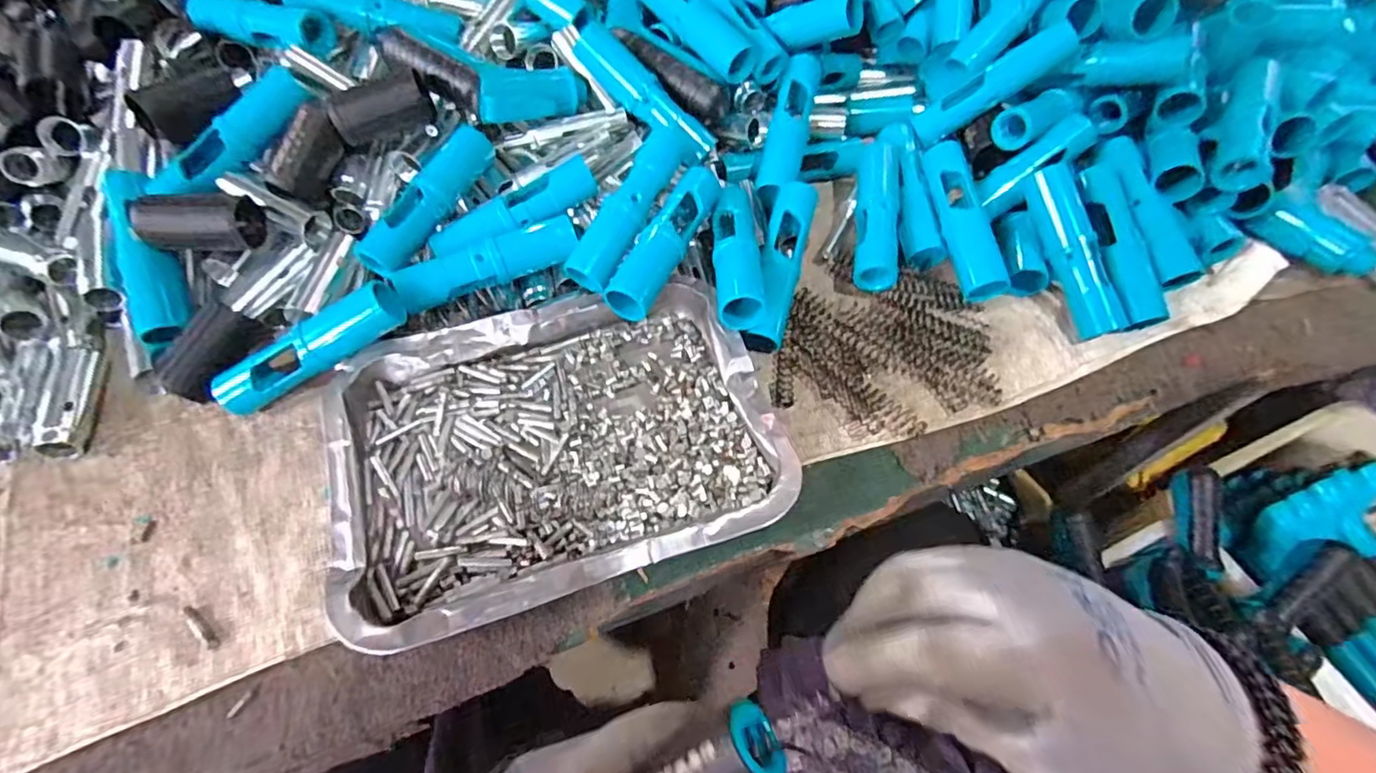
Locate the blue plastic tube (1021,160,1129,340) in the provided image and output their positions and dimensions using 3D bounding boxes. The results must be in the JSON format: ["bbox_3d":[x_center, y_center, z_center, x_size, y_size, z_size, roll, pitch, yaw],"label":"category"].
[{"bbox_3d":[0.269,-0.094,0.412,0.028,0.020,0.120,-17,85,-10],"label":"blue plastic tube"}]

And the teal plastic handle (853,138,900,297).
[{"bbox_3d":[0.141,-0.131,0.441,0.029,0.021,0.130,8,65,1],"label":"teal plastic handle"}]

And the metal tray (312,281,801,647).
[{"bbox_3d":[-0.078,0.026,0.351,0.248,0.030,0.185,-16,67,-10],"label":"metal tray"}]

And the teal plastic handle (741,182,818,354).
[{"bbox_3d":[0.065,-0.086,0.411,0.029,0.037,0.121,14,65,4],"label":"teal plastic handle"}]

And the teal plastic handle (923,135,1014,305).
[{"bbox_3d":[0.197,-0.121,0.428,0.025,0.035,0.126,-6,66,-6],"label":"teal plastic handle"}]

